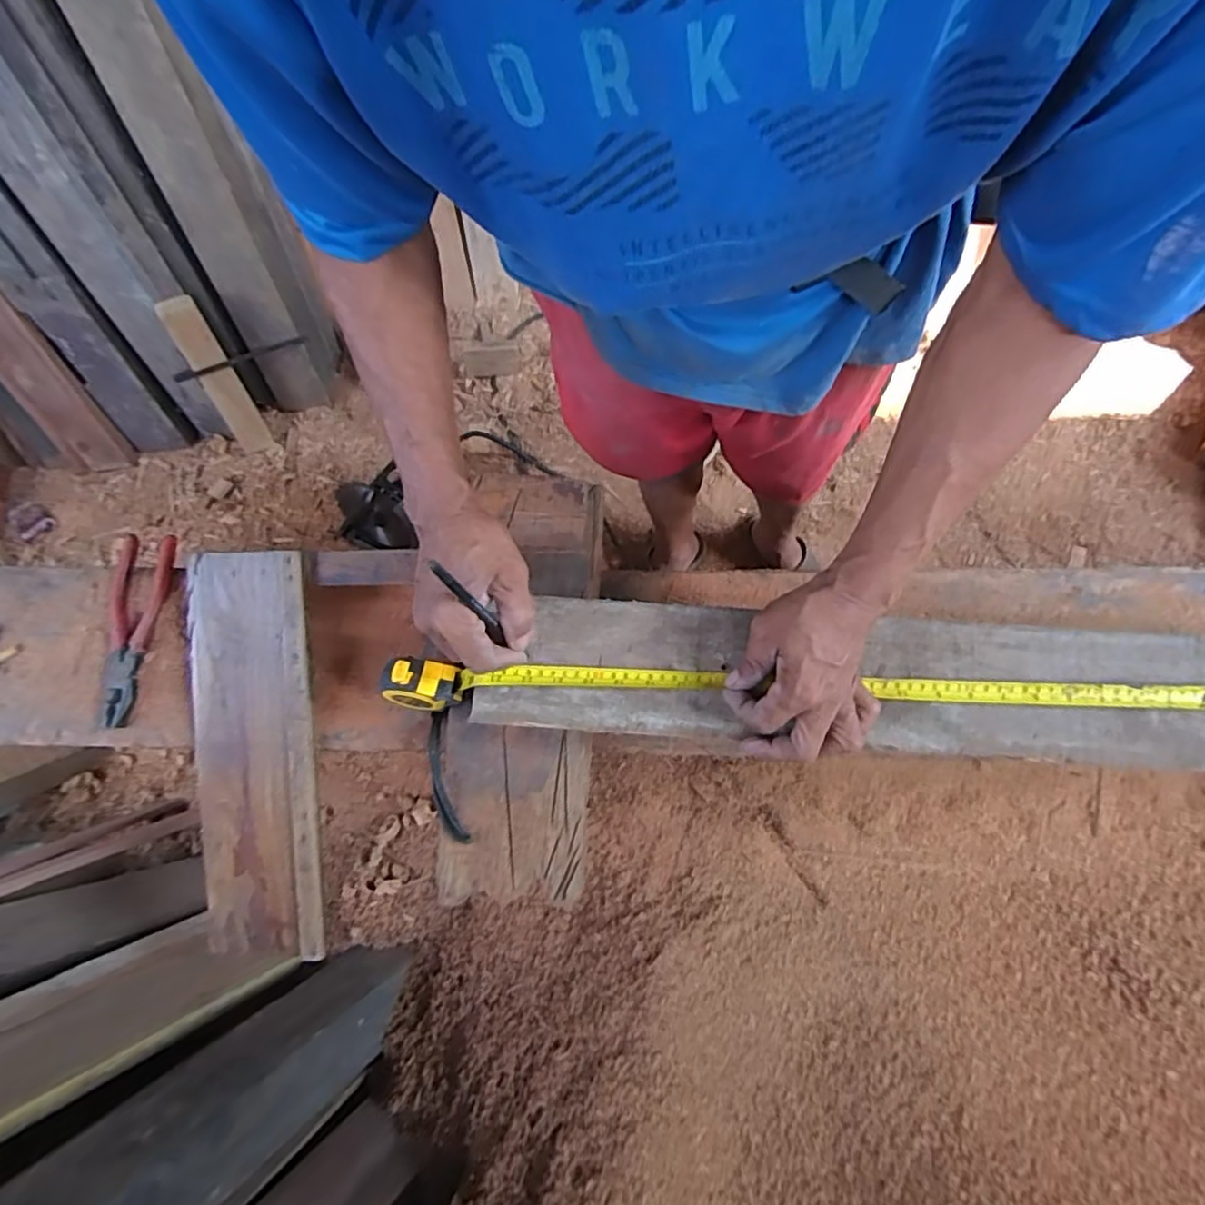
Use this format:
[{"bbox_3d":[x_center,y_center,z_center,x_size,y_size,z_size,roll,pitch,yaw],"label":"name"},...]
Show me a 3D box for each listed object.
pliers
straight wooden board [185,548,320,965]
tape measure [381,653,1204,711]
[{"bbox_3d":[-0.475,0.024,0.620,0.056,0.015,0.190,3,74,3],"label":"pliers"},{"bbox_3d":[-0.335,0.150,0.599,0.118,0.015,0.390,0,94,2],"label":"straight wooden board"},{"bbox_3d":[0.145,0.075,0.517,0.665,0.049,0.036,1,74,3],"label":"tape measure"}]

